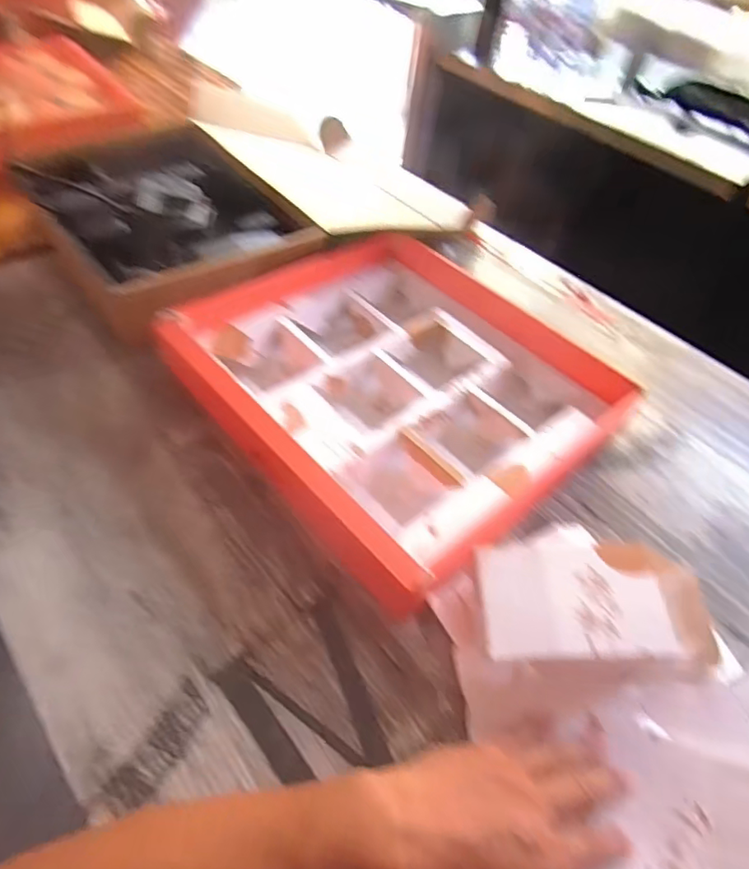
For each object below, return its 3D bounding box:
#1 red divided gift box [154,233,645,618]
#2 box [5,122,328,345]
[{"bbox_3d":[0.022,-0.071,0.572,0.363,0.081,0.396,-34,62,-29],"label":"red divided gift box"},{"bbox_3d":[-0.257,-0.266,0.690,0.260,0.078,0.318,-30,60,-27],"label":"box"}]

